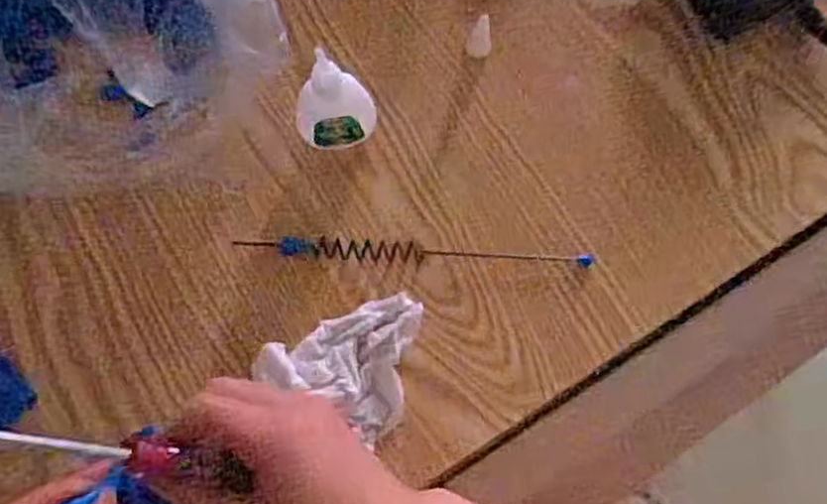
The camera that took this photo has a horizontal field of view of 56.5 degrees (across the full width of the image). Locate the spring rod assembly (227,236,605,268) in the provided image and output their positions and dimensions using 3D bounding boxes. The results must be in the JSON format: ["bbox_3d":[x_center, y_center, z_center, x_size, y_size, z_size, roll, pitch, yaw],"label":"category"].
[{"bbox_3d":[0.000,0.001,0.422,0.192,0.006,0.012,4,78,1],"label":"spring rod assembly"}]

